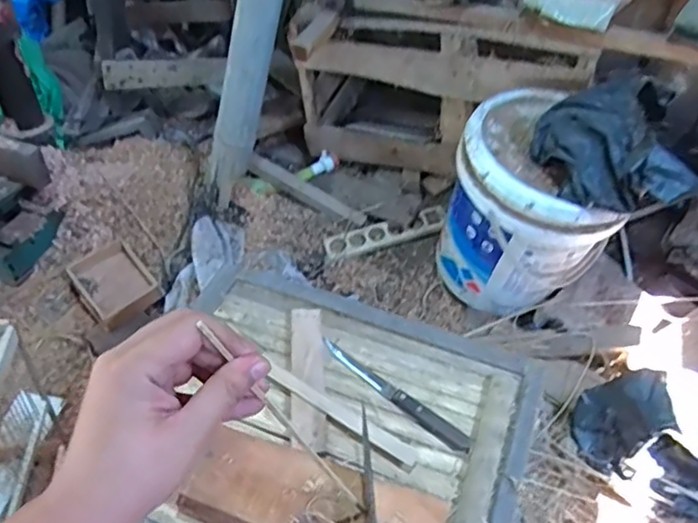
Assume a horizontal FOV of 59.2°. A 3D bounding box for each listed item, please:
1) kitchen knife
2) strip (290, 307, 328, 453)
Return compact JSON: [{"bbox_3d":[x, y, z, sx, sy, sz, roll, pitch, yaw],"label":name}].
[{"bbox_3d":[0.047,0.141,0.661,0.190,0.021,0.024,32,52,29],"label":"kitchen knife"},{"bbox_3d":[-0.045,0.120,0.667,0.036,0.009,0.173,-3,44,-4],"label":"strip"}]

